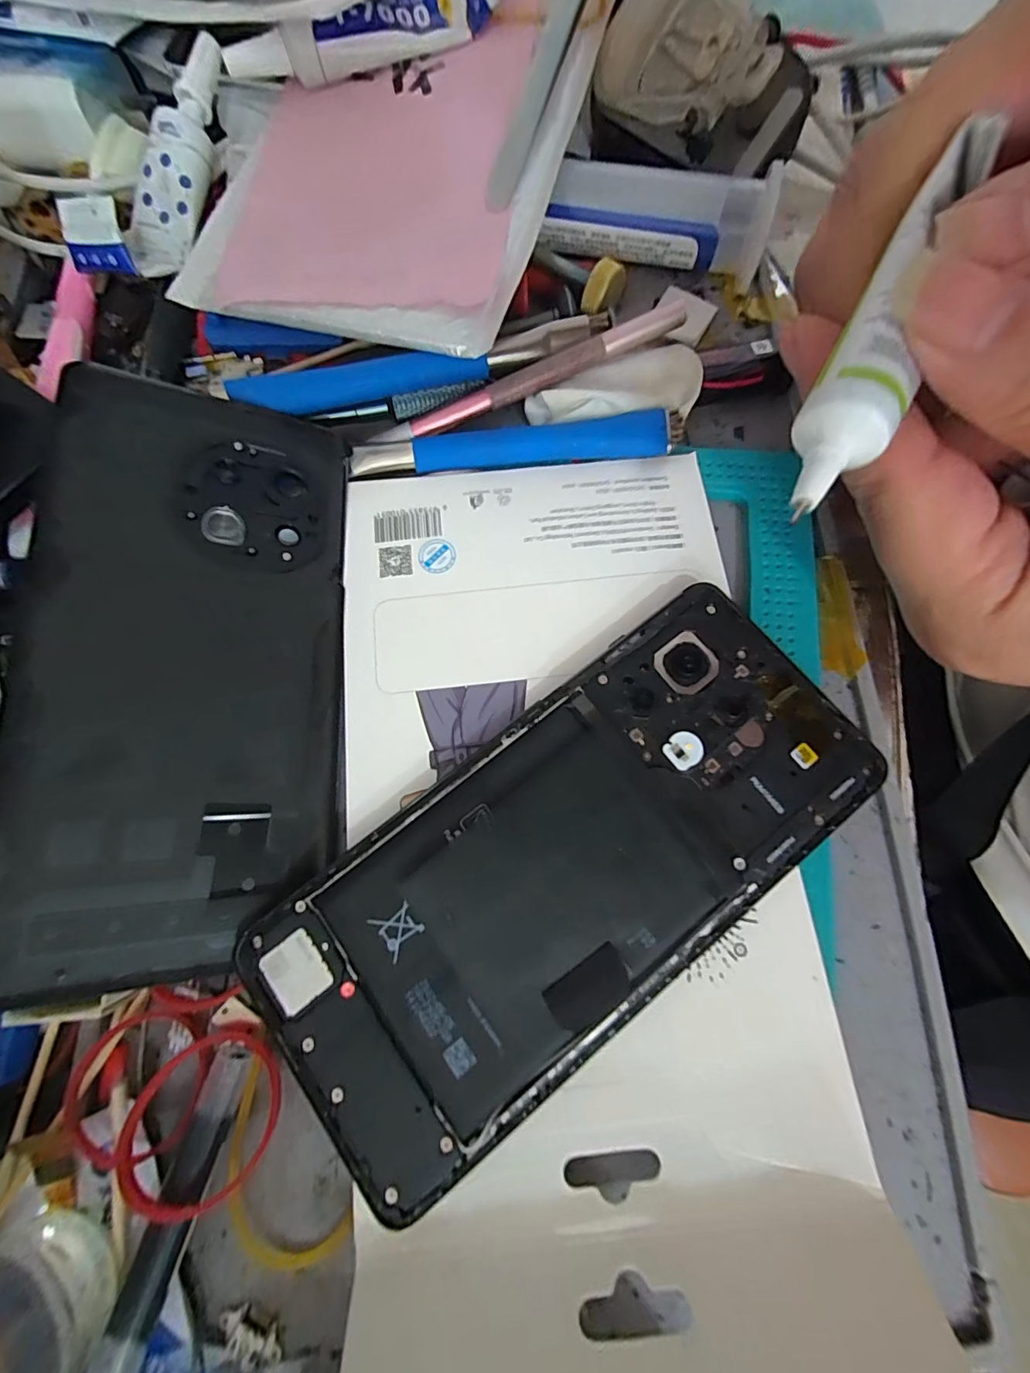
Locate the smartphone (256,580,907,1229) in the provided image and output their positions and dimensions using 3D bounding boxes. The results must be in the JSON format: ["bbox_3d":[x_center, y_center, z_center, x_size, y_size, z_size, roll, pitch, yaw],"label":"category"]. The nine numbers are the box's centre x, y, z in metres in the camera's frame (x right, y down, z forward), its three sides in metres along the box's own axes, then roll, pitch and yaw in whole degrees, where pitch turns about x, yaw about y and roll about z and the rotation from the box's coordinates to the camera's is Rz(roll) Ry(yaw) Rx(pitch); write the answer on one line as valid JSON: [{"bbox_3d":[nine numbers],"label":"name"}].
[{"bbox_3d":[0.015,0.044,0.126,0.161,0.012,0.073,-37,77,-9],"label":"smartphone"}]

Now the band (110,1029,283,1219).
[{"bbox_3d":[-0.073,0.101,0.113,0.031,0.011,0.032,0,75,1],"label":"band"}]

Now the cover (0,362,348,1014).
[{"bbox_3d":[-0.087,-0.007,0.132,0.075,0.004,0.154,3,79,-27],"label":"cover"}]

